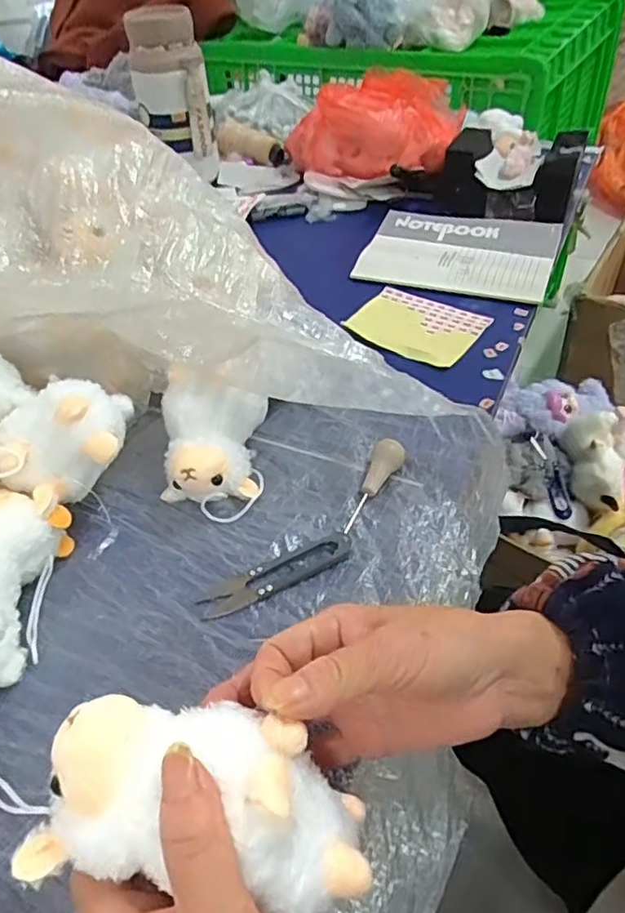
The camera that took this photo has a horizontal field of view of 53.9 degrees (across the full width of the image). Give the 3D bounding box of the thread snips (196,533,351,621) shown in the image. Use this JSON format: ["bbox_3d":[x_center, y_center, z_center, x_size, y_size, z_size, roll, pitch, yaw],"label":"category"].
[{"bbox_3d":[-0.021,0.074,0.390,0.102,0.005,0.024,-18,46,-15],"label":"thread snips"}]

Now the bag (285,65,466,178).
[{"bbox_3d":[0.076,-0.433,0.808,0.226,0.099,0.126,1,45,4],"label":"bag"}]

